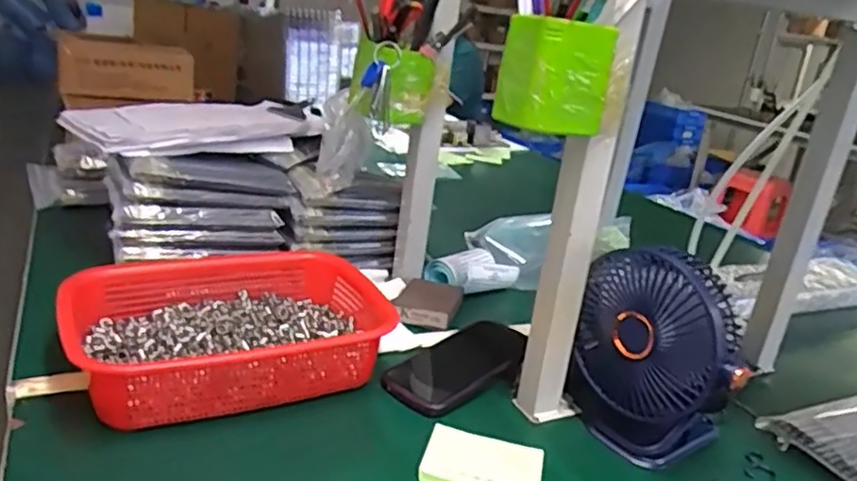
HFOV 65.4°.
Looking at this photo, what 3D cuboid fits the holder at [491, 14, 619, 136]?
[{"bbox_3d":[0.096,-0.130,0.525,0.076,0.080,0.067,-3,23,-30],"label":"holder"}]

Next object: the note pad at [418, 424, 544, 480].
[{"bbox_3d":[0.045,0.185,0.549,0.095,0.015,0.069,11,20,11],"label":"note pad"}]

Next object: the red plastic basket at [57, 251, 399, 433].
[{"bbox_3d":[-0.185,0.087,0.650,0.291,0.075,0.217,-4,22,-27],"label":"red plastic basket"}]

